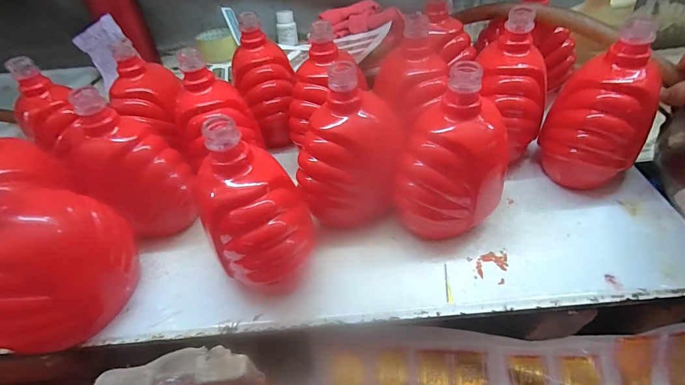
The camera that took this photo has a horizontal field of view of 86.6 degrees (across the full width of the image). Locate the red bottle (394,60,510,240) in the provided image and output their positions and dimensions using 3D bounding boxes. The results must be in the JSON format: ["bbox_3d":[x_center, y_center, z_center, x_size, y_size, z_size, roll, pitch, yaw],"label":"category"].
[{"bbox_3d":[0.106,-0.030,0.341,0.088,0.152,0.099,21,54,22],"label":"red bottle"}]

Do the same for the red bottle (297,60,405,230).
[{"bbox_3d":[0.008,-0.044,0.366,0.101,0.152,0.096,-1,49,5],"label":"red bottle"}]

